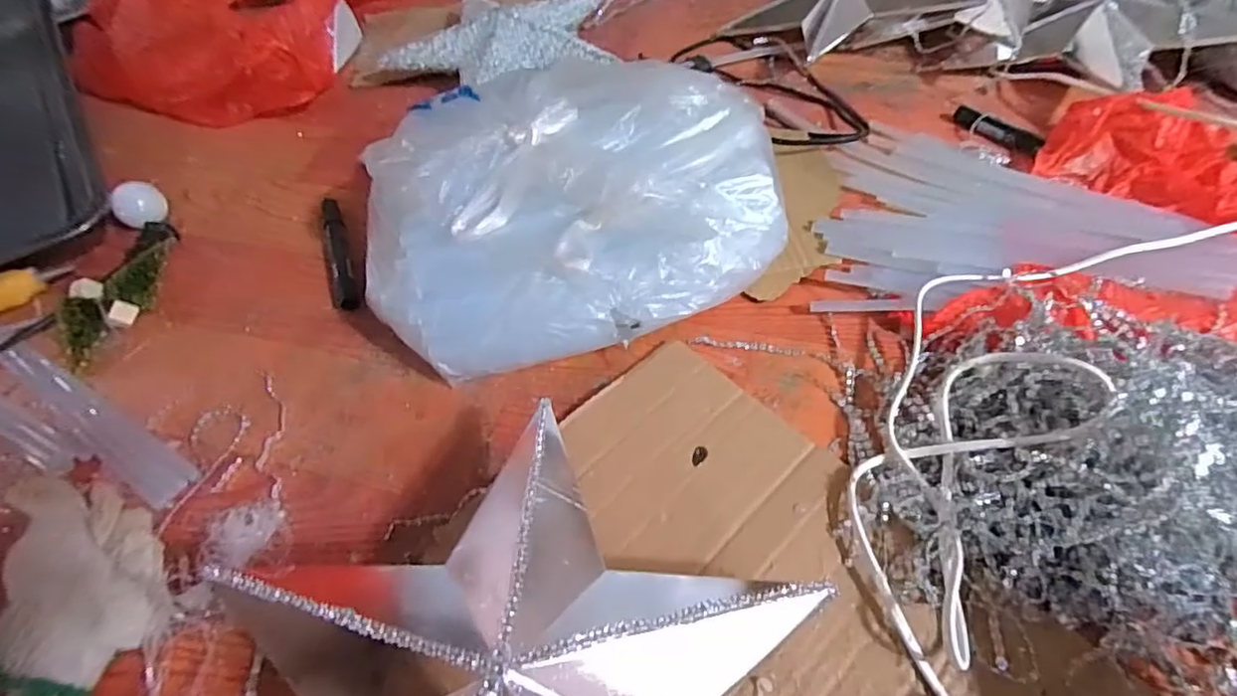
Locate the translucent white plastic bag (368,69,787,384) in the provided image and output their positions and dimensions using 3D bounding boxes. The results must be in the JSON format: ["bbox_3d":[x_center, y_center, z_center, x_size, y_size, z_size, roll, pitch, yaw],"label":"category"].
[{"bbox_3d":[-0.036,-0.106,0.429,0.287,0.098,0.226,-10,52,-3],"label":"translucent white plastic bag"}]

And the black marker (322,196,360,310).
[{"bbox_3d":[-0.228,-0.082,0.481,0.018,0.015,0.136,-20,54,-10],"label":"black marker"}]

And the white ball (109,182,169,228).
[{"bbox_3d":[-0.407,-0.123,0.496,0.037,0.029,0.037,-38,59,-22],"label":"white ball"}]

